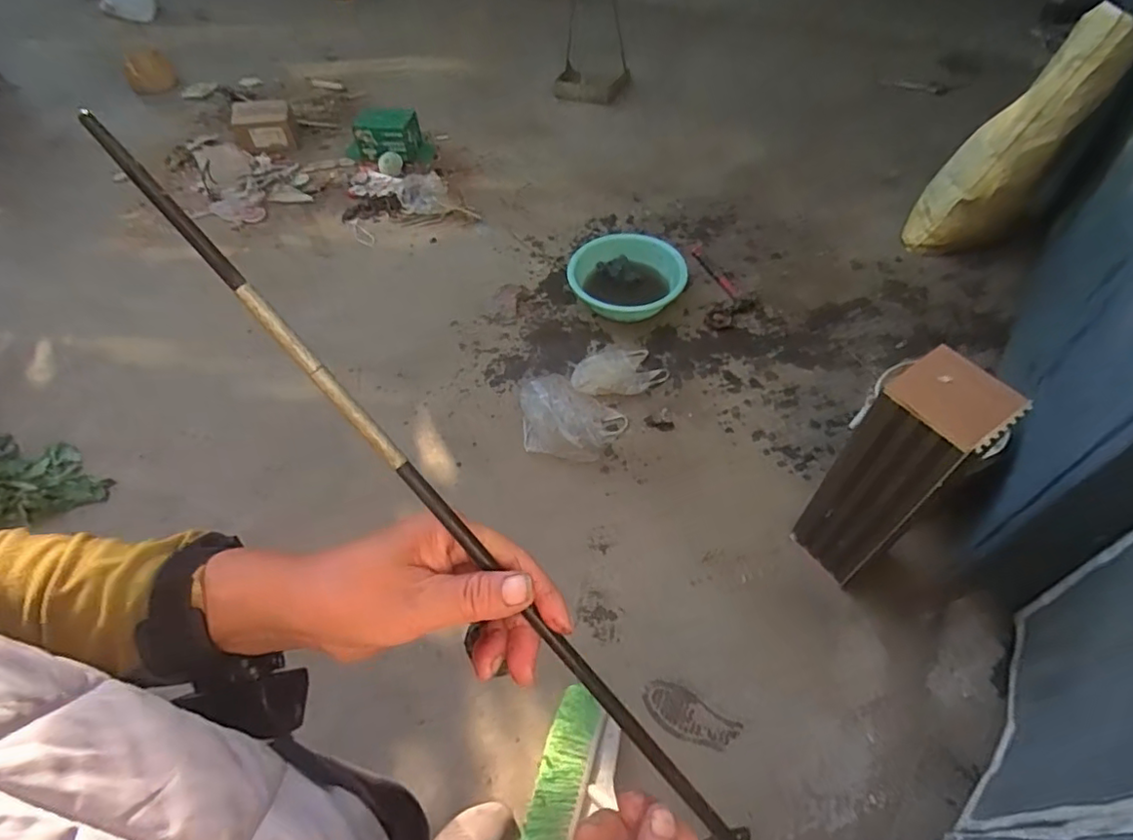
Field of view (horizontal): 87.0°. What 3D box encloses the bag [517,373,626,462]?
[{"bbox_3d":[0.019,-0.007,1.540,0.268,0.121,0.231,-4,53,0],"label":"bag"}]

